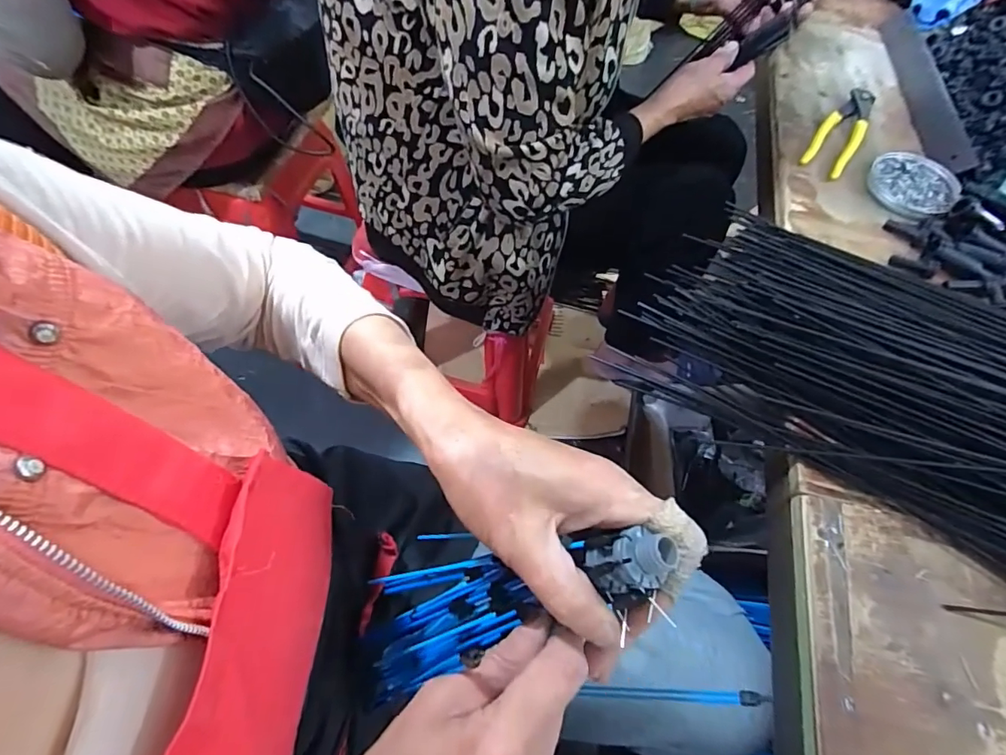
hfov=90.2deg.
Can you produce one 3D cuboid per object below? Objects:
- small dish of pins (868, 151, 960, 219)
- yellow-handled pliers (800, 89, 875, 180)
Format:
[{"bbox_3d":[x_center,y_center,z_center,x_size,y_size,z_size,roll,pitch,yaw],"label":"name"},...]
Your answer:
[{"bbox_3d":[0.441,-0.208,0.542,0.085,0.013,0.086,-1,60,2],"label":"small dish of pins"},{"bbox_3d":[0.390,-0.284,0.576,0.045,0.011,0.163,32,66,19],"label":"yellow-handled pliers"}]

